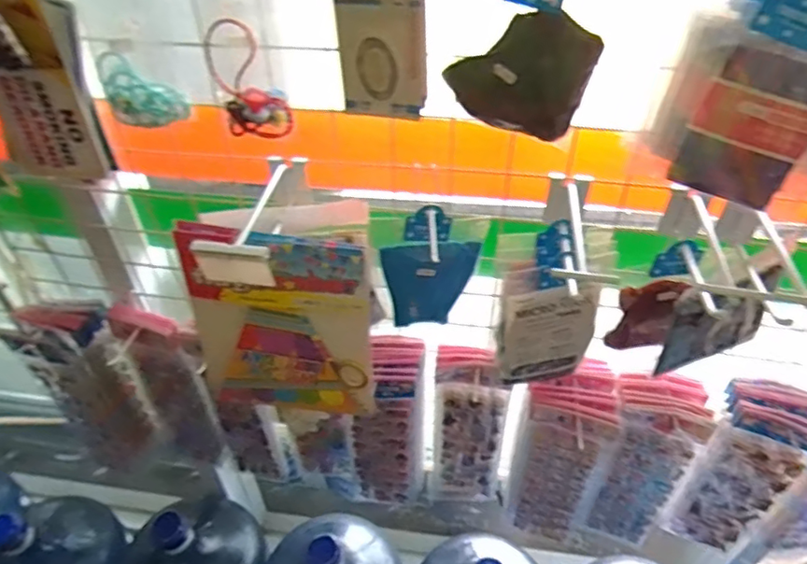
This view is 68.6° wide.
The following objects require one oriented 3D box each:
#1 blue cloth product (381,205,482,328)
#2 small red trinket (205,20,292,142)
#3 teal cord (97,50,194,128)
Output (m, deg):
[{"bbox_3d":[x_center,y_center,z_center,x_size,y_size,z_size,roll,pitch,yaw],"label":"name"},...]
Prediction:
[{"bbox_3d":[0.031,-0.013,0.644,0.101,0.151,0.015,-7,44,-5],"label":"blue cloth product"},{"bbox_3d":[-0.130,-0.169,0.504,0.061,0.106,0.021,-8,44,-7],"label":"small red trinket"},{"bbox_3d":[-0.237,-0.175,0.541,0.068,0.056,0.032,-17,46,-16],"label":"teal cord"}]

